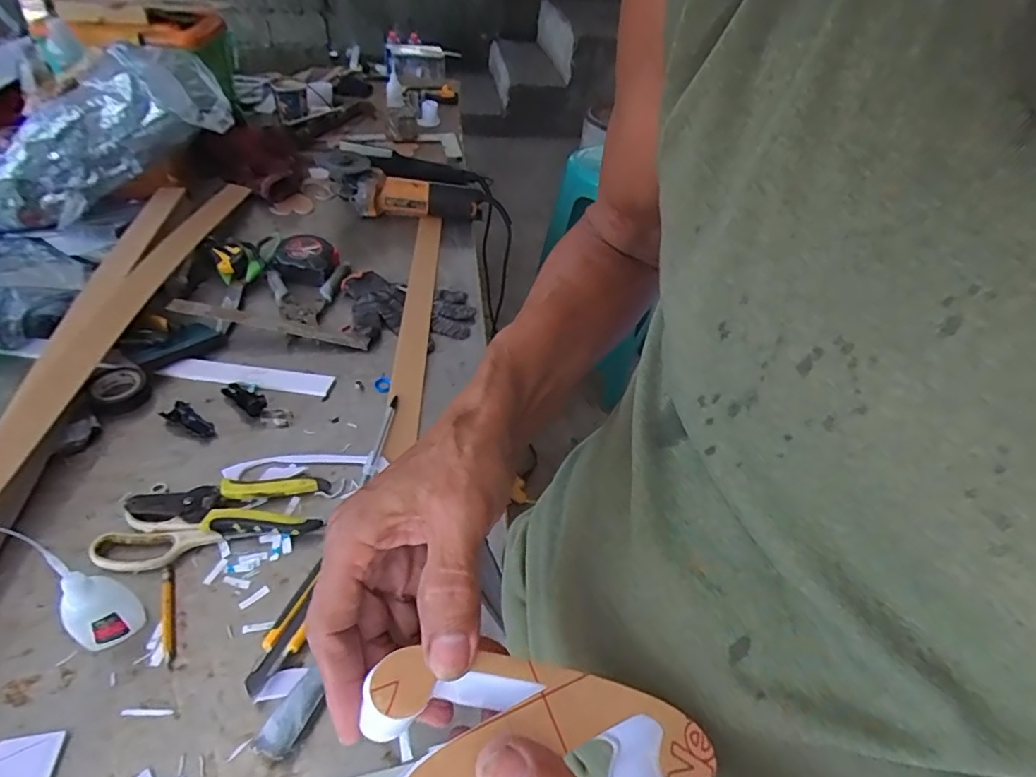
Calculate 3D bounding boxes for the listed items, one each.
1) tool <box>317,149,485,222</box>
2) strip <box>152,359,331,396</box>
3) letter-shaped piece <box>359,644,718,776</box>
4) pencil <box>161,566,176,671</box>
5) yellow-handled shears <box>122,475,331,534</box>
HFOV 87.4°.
[{"bbox_3d":[-0.206,-0.347,0.979,0.283,0.078,0.074,7,41,-22],"label":"tool"},{"bbox_3d":[-0.324,-0.016,0.653,0.192,0.009,0.031,6,43,-2],"label":"strip"},{"bbox_3d":[0.006,0.147,0.214,0.133,0.044,0.059,12,42,-14],"label":"letter-shaped piece"},{"bbox_3d":[-0.287,0.185,0.445,0.009,0.009,0.088,-15,48,-22],"label":"pencil"},{"bbox_3d":[-0.274,0.107,0.520,0.167,0.022,0.068,2,44,-6],"label":"yellow-handled shears"}]

